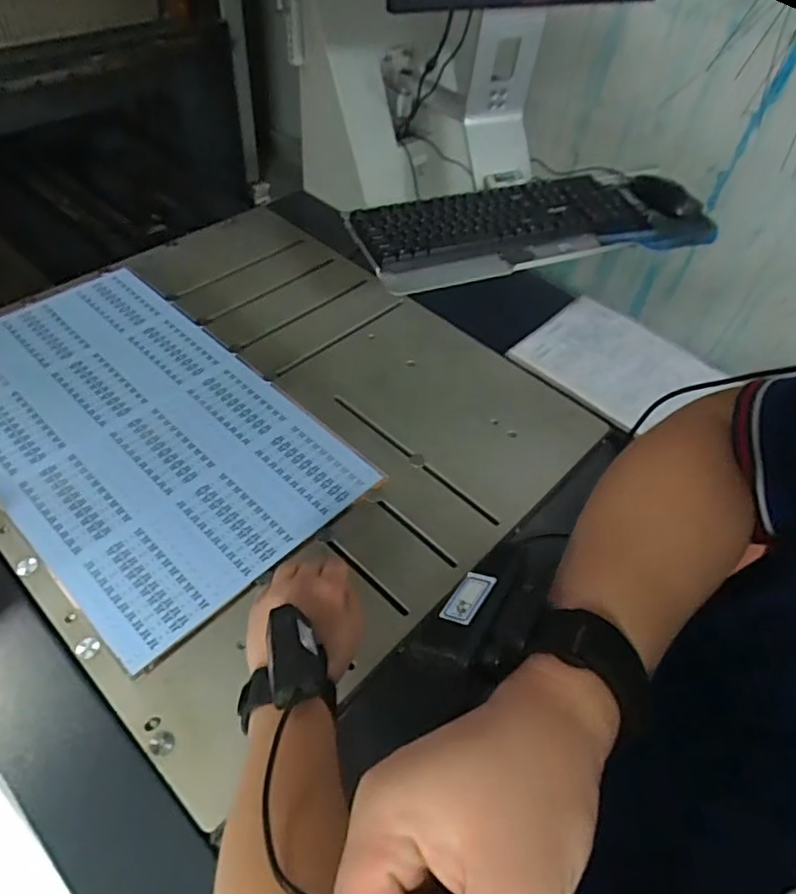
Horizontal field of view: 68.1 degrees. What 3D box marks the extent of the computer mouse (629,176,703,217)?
[{"bbox_3d":[0.433,-0.406,0.953,0.055,0.030,0.106,-28,57,-27],"label":"computer mouse"}]

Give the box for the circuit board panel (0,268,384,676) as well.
[{"bbox_3d":[-0.345,-0.041,0.746,0.582,0.007,0.333,37,55,24],"label":"circuit board panel"}]

